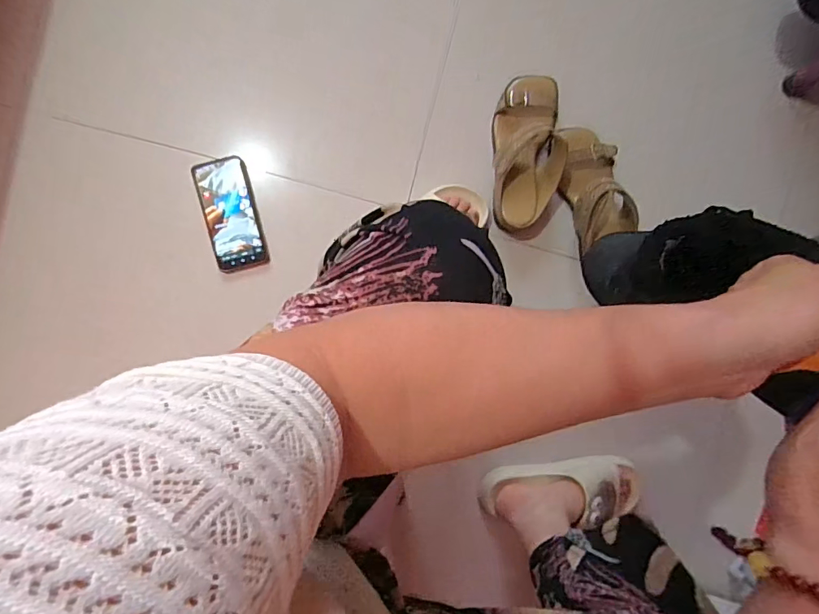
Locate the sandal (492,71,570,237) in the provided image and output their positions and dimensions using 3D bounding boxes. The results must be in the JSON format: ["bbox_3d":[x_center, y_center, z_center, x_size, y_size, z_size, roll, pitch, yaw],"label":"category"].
[{"bbox_3d":[0.182,-0.233,0.699,0.106,0.101,0.239,4,93,-3],"label":"sandal"}]

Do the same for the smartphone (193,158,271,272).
[{"bbox_3d":[-0.273,-0.141,0.717,0.079,0.005,0.169,-13,94,-2],"label":"smartphone"}]

